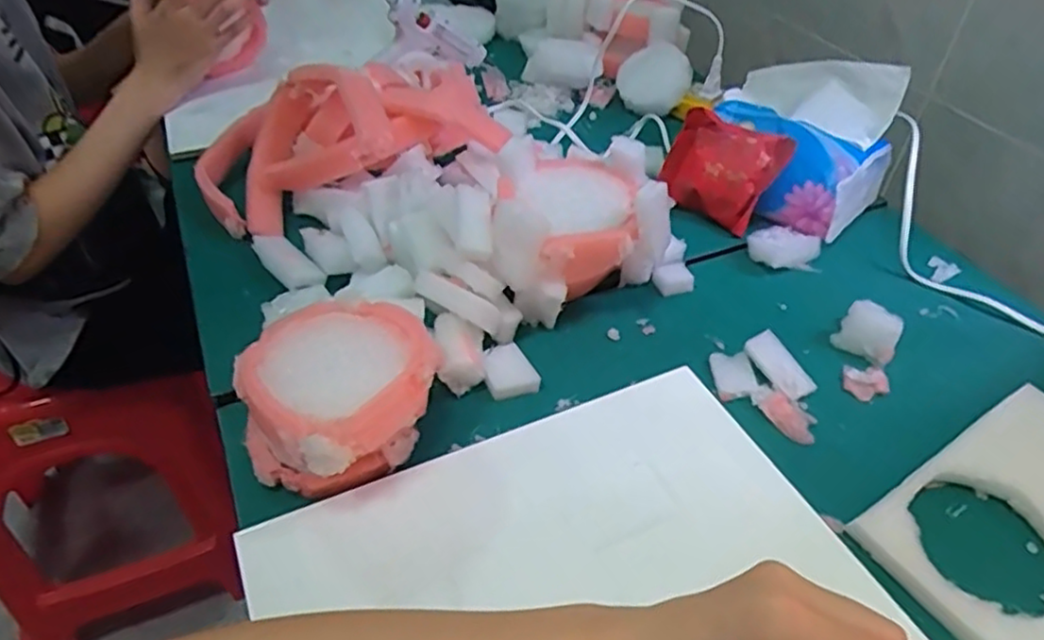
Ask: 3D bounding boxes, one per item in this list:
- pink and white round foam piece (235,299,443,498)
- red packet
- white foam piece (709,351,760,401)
[{"bbox_3d":[-0.100,0.051,0.400,0.099,0.083,0.105,20,47,19],"label":"pink and white round foam piece"},{"bbox_3d":[0.168,-0.130,0.587,0.091,0.082,0.025,33,14,19],"label":"red packet"},{"bbox_3d":[0.143,0.036,0.469,0.028,0.004,0.040,-6,44,-4],"label":"white foam piece"}]

